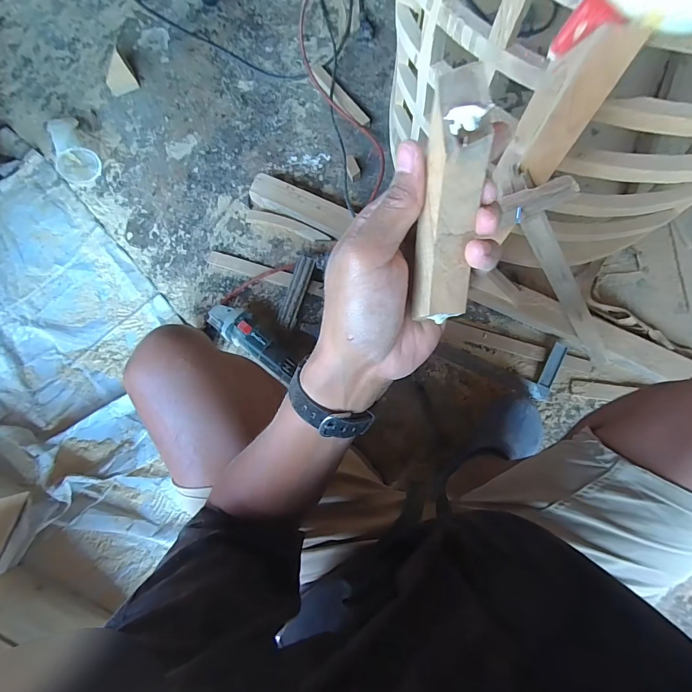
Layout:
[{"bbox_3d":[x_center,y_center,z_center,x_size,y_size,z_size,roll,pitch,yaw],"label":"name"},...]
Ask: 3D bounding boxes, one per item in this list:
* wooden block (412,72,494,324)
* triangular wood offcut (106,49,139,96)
[{"bbox_3d":[0.052,-0.070,0.187,0.027,0.017,0.115,2,110,1],"label":"wooden block"},{"bbox_3d":[-0.544,-0.644,0.905,0.073,0.057,0.053,-35,83,-4],"label":"triangular wood offcut"}]

